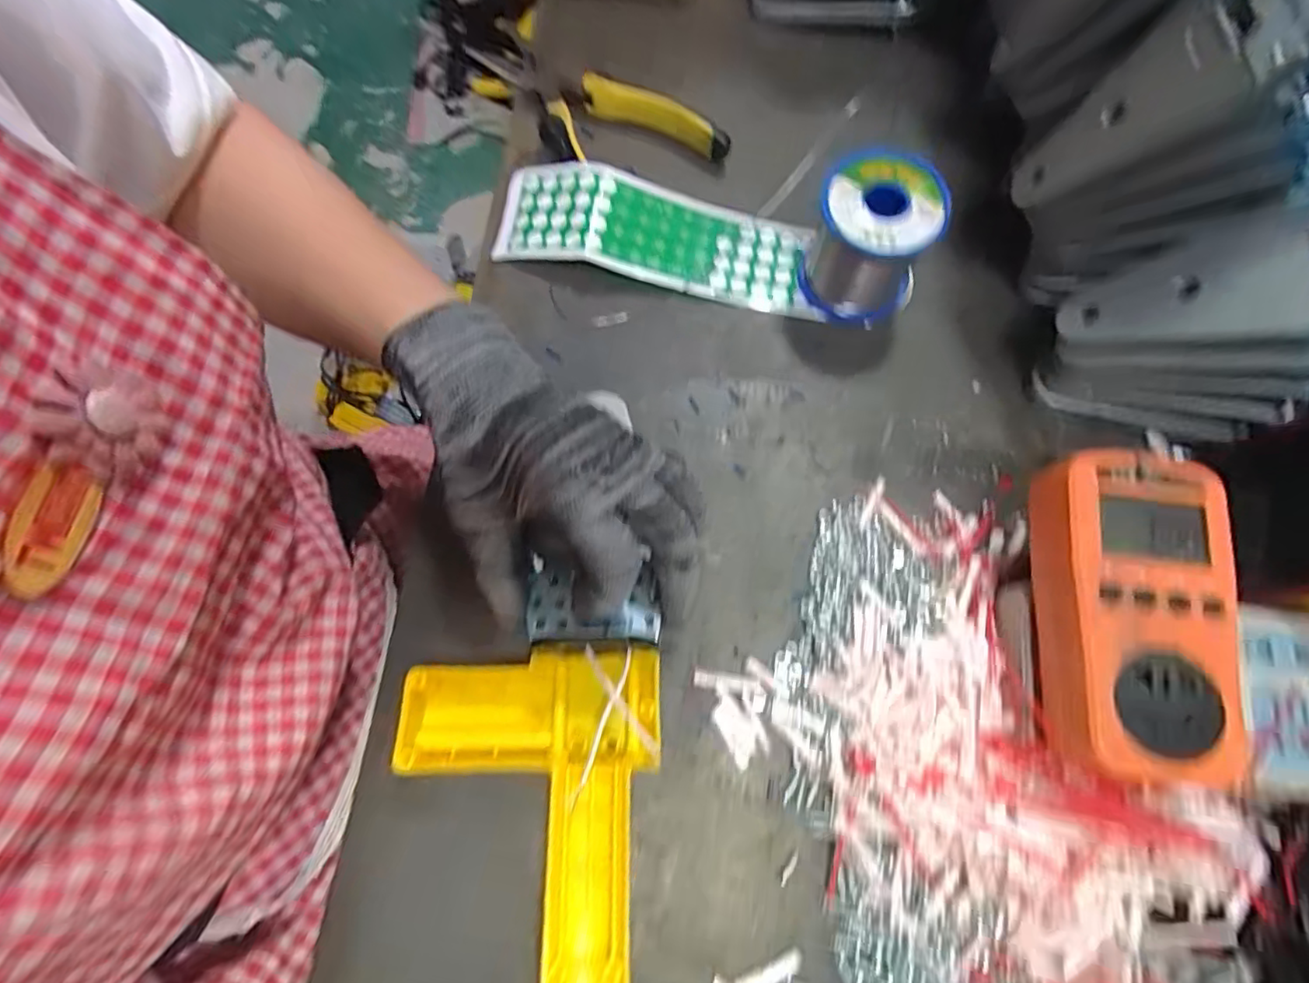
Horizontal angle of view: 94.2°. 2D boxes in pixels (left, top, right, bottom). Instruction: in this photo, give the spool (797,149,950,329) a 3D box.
[{"bbox_3d":[0.123,-0.144,0.345,0.064,0.066,0.063,-1,72,2],"label":"spool"}]

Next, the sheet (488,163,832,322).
[{"bbox_3d":[0.000,-0.159,0.368,0.194,0.025,0.063,10,72,5],"label":"sheet"}]

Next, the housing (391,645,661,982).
[{"bbox_3d":[-0.057,0.143,0.266,0.114,0.044,0.145,0,72,2],"label":"housing"}]

